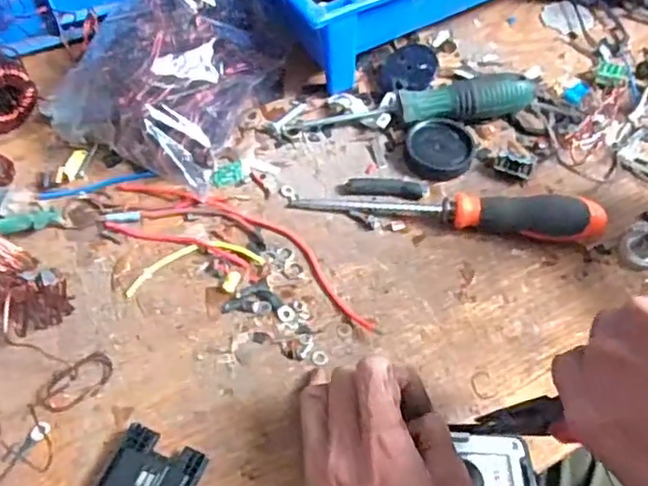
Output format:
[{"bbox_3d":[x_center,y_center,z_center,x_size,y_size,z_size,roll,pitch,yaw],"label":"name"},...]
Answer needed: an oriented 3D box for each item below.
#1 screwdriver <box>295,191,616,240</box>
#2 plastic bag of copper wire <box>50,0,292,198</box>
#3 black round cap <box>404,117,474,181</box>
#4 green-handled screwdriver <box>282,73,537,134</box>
[{"bbox_3d":[0.089,-0.025,0.445,0.208,0.038,0.026,5,55,4],"label":"screwdriver"},{"bbox_3d":[-0.109,-0.147,0.492,0.140,0.075,0.193,25,60,14],"label":"plastic bag of copper wire"},{"bbox_3d":[0.090,-0.075,0.486,0.051,0.014,0.056,0,55,0],"label":"black round cap"},{"bbox_3d":[0.068,-0.104,0.494,0.188,0.036,0.028,-7,55,-4],"label":"green-handled screwdriver"}]

